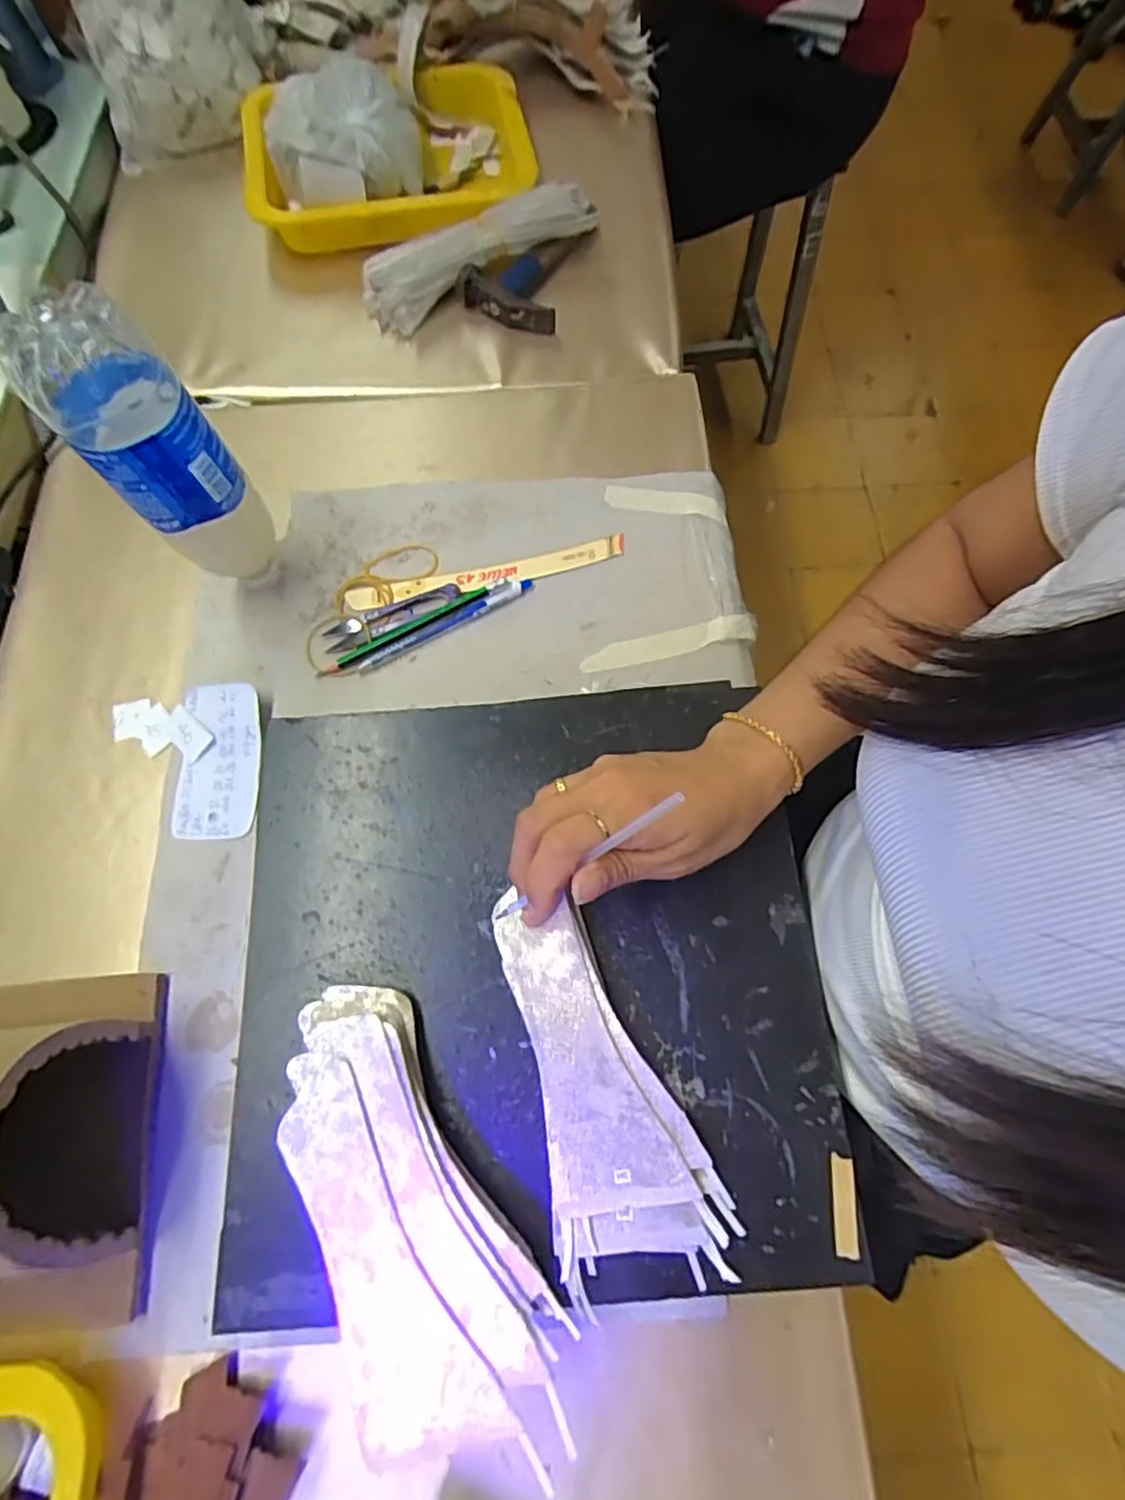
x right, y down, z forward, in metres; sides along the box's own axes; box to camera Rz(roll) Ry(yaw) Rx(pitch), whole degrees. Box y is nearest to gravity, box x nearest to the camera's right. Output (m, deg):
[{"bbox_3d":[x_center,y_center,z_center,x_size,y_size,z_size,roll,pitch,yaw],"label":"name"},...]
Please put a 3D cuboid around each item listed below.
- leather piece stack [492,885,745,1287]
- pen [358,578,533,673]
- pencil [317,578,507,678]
[{"bbox_3d":[0.012,0.162,0.322,0.074,0.011,0.180,-24,74,-8],"label":"leather piece stack"},{"bbox_3d":[-0.080,-0.089,0.460,0.132,0.011,0.013,-30,73,-10],"label":"pen"},{"bbox_3d":[-0.104,-0.086,0.456,0.140,0.012,0.010,-26,72,-9],"label":"pencil"}]

